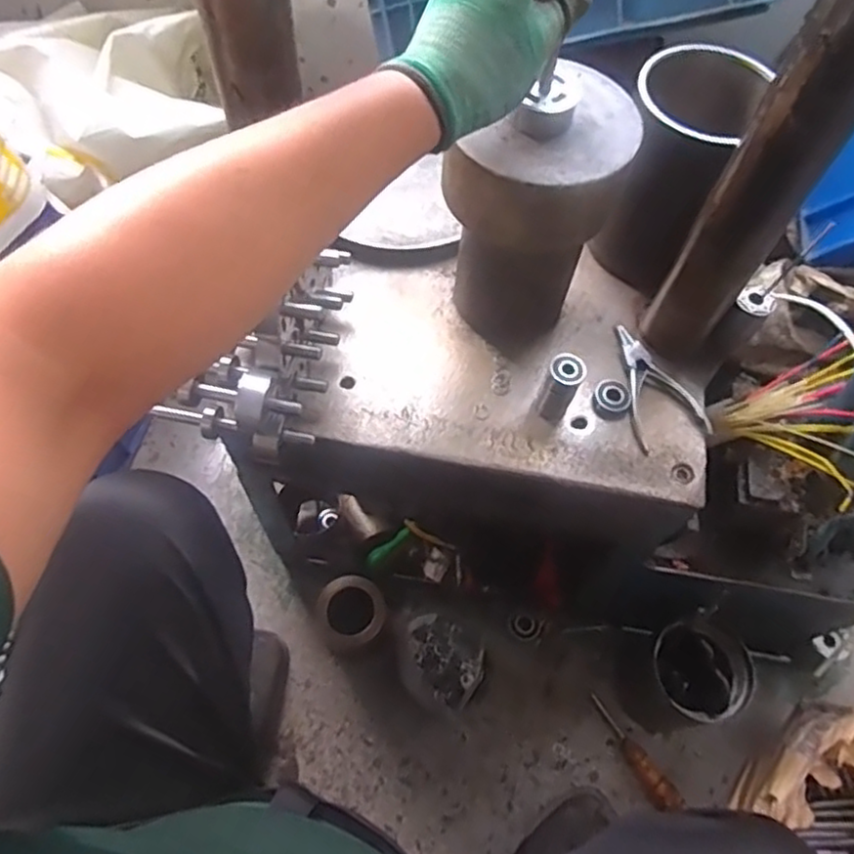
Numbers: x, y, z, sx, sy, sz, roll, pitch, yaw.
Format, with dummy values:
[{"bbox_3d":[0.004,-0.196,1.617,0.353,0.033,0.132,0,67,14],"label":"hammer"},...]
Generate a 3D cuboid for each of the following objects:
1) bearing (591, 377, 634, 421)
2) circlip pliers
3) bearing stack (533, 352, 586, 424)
[{"bbox_3d":[0.178,-0.028,0.638,0.034,0.022,0.033,1,62,-2],"label":"bearing"},{"bbox_3d":[0.214,-0.043,0.643,0.069,0.013,0.131,-16,64,-11],"label":"circlip pliers"},{"bbox_3d":[0.122,-0.035,0.611,0.032,0.066,0.032,25,63,10],"label":"bearing stack"}]

